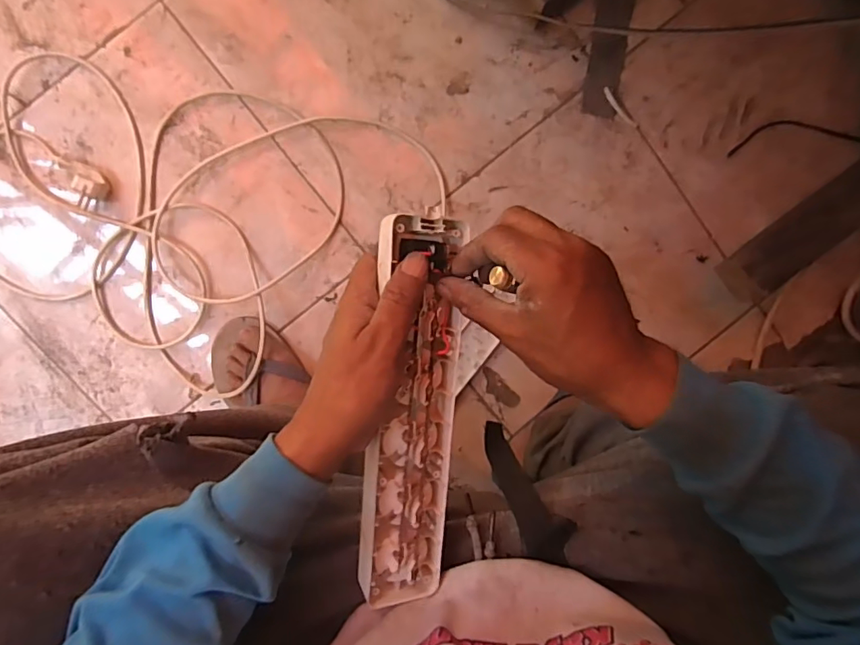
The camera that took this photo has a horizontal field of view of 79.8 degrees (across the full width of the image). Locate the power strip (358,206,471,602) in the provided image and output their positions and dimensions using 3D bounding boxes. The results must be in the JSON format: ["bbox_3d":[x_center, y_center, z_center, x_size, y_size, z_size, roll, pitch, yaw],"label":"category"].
[{"bbox_3d":[-0.012,0.065,0.359,0.058,0.029,0.272,4,99,-7],"label":"power strip"}]

